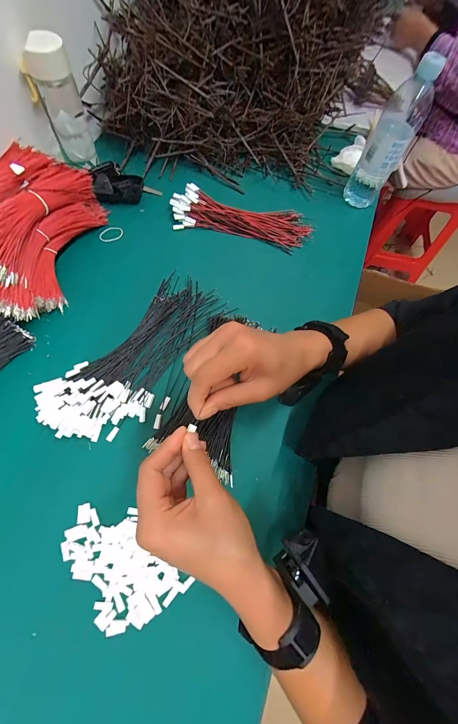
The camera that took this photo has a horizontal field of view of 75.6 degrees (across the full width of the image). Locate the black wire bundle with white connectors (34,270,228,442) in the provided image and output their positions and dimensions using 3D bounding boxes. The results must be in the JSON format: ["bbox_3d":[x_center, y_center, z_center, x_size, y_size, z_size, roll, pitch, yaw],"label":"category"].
[{"bbox_3d":[-0.129,-0.017,0.425,0.126,0.023,0.291,36,70,12],"label":"black wire bundle with white connectors"}]

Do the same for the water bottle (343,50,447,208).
[{"bbox_3d":[0.284,-0.393,0.525,0.069,0.209,0.076,32,67,8],"label":"water bottle"}]

